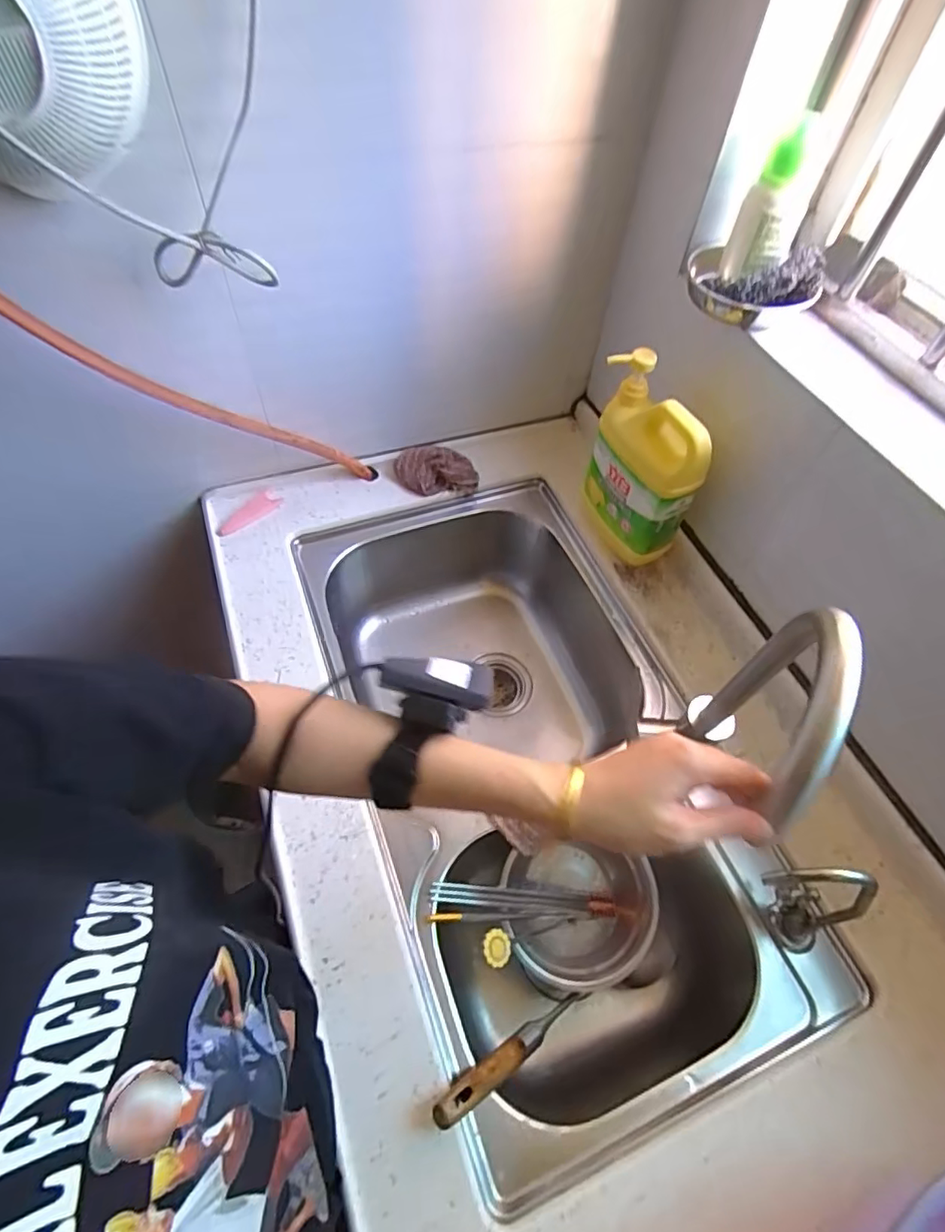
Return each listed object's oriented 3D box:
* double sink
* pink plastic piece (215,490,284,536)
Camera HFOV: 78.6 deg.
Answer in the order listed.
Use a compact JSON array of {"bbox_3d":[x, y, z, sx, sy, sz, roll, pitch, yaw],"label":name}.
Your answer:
[{"bbox_3d":[0.062,0.184,0.757,0.395,0.212,0.723,-16,59,-14],"label":"double sink"},{"bbox_3d":[-0.309,-0.142,0.796,0.033,0.011,0.097,39,63,20],"label":"pink plastic piece"}]

